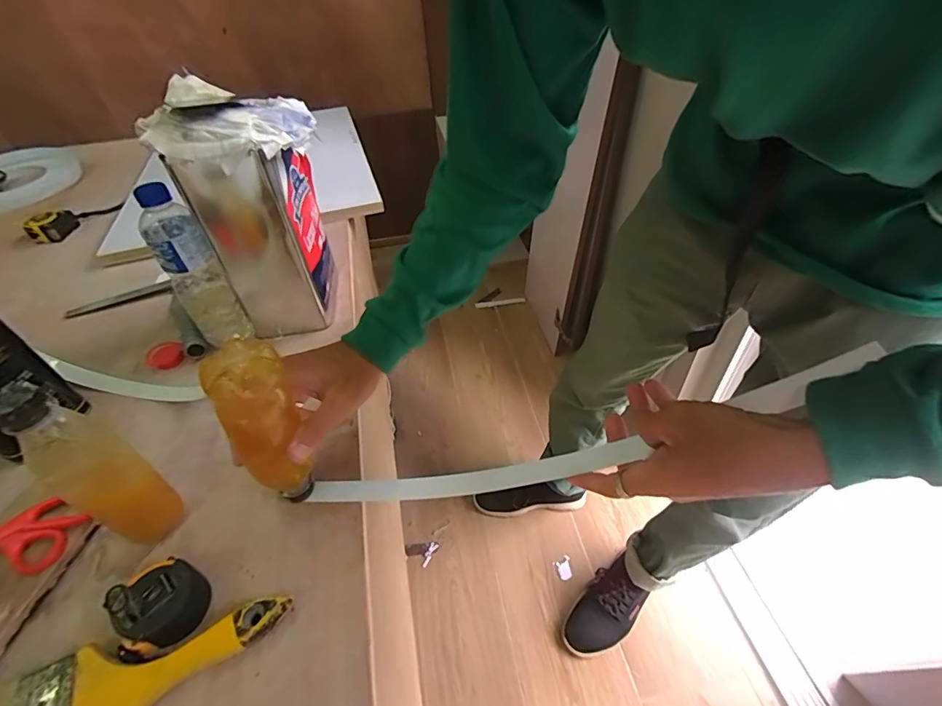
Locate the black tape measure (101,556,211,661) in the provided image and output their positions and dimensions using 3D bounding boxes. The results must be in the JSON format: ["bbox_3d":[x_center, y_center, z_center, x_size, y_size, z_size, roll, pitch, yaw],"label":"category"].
[{"bbox_3d":[-0.243,0.198,0.348,0.066,0.035,0.057,-34,52,-27],"label":"black tape measure"}]

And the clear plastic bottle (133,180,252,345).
[{"bbox_3d":[-0.336,-0.099,0.535,0.060,0.195,0.064,-32,51,-25],"label":"clear plastic bottle"}]

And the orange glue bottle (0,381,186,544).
[{"bbox_3d":[-0.294,0.100,0.357,0.043,0.188,0.053,20,50,23],"label":"orange glue bottle"}]

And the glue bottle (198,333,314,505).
[{"bbox_3d":[-0.162,0.066,0.356,0.039,0.171,0.051,29,48,24],"label":"glue bottle"}]

